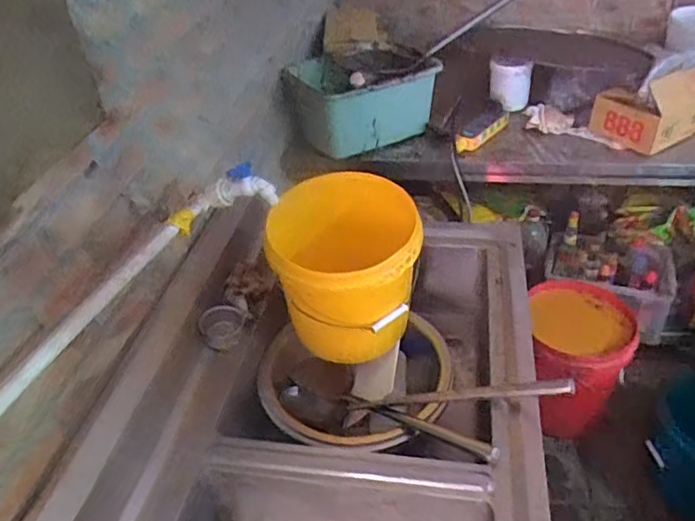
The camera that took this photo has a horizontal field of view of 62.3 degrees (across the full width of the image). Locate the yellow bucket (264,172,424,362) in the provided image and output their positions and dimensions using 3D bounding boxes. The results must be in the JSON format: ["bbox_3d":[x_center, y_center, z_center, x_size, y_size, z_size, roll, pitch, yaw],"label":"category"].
[{"bbox_3d":[0.001,0.018,1.018,0.235,0.268,0.247,-3,38,2],"label":"yellow bucket"}]

